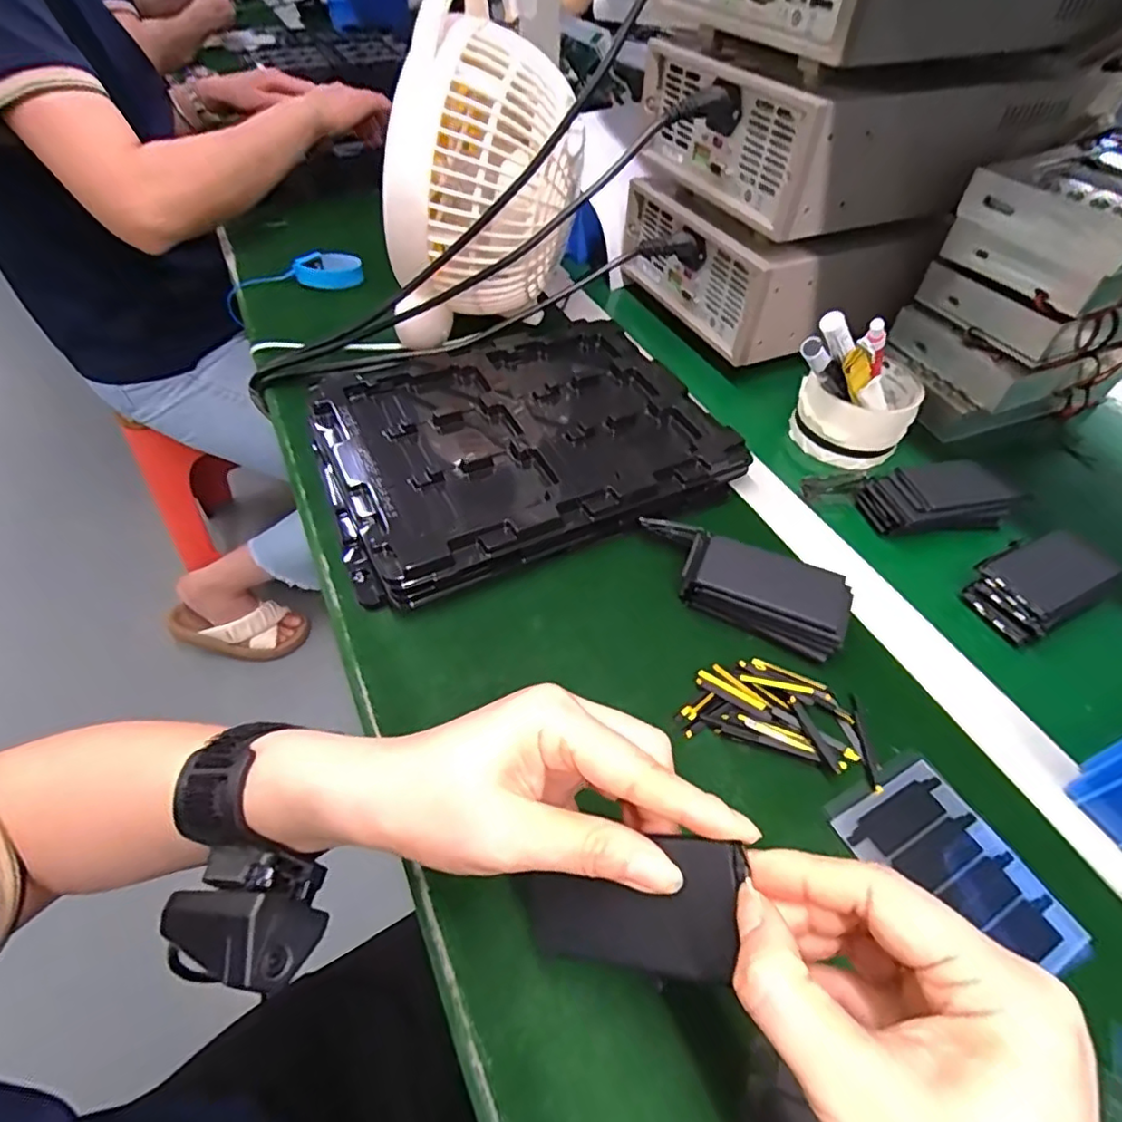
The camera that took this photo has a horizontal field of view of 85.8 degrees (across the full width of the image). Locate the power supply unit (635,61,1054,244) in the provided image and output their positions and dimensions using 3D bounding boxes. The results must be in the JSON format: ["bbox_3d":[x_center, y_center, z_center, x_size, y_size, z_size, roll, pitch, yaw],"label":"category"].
[{"bbox_3d":[0.240,-0.377,0.514,0.292,0.093,0.208,-19,53,-16],"label":"power supply unit"}]

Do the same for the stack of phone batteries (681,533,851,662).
[{"bbox_3d":[0.127,0.019,0.376,0.098,0.026,0.049,23,53,14],"label":"stack of phone batteries"}]

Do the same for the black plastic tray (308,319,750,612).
[{"bbox_3d":[-0.030,-0.095,0.456,0.283,0.028,0.228,-16,54,-16],"label":"black plastic tray"}]

